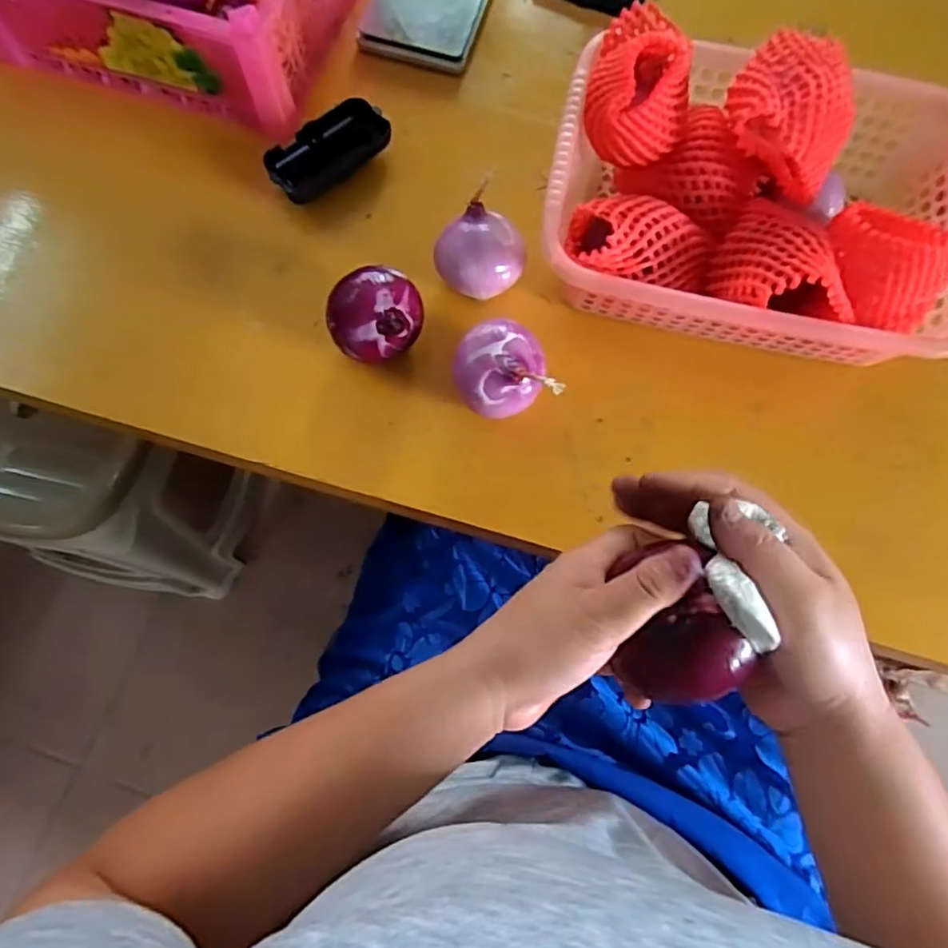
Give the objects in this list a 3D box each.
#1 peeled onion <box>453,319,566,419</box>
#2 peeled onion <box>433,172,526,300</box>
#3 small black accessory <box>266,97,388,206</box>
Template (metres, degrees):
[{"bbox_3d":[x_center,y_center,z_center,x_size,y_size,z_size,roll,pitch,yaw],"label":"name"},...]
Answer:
[{"bbox_3d":[0.020,-0.077,0.472,0.070,0.059,0.070,-13,75,-5],"label":"peeled onion"},{"bbox_3d":[0.003,-0.171,0.496,0.065,0.063,0.062,0,74,-1],"label":"peeled onion"},{"bbox_3d":[-0.129,-0.283,0.544,0.108,0.025,0.050,-41,79,-11],"label":"small black accessory"}]

